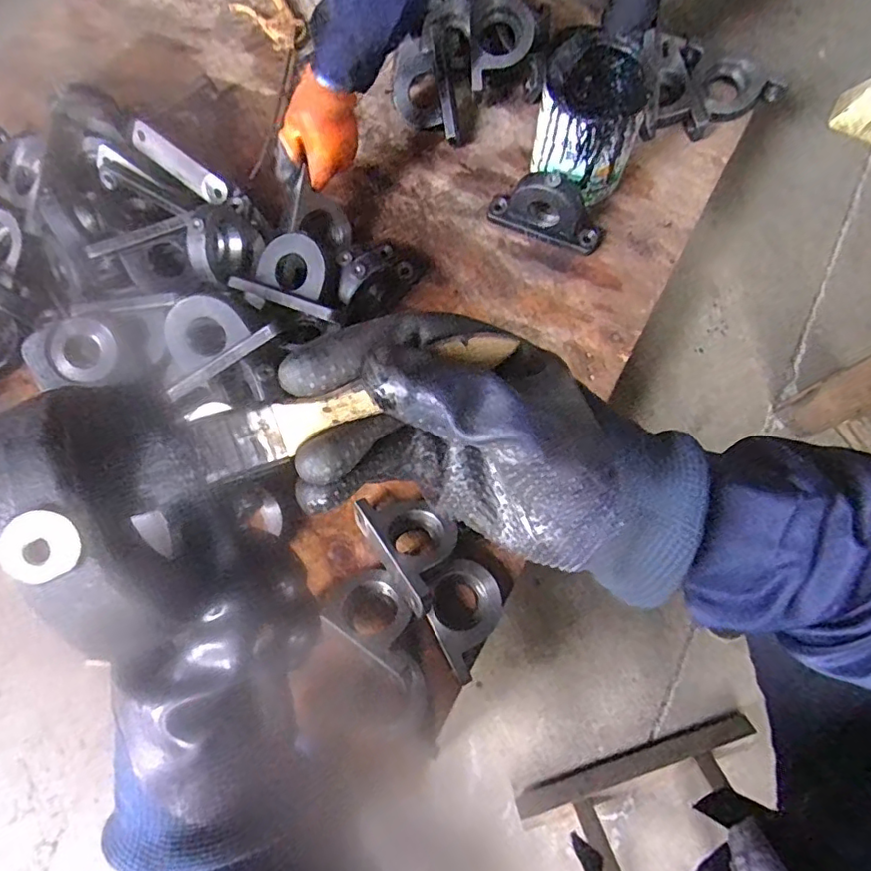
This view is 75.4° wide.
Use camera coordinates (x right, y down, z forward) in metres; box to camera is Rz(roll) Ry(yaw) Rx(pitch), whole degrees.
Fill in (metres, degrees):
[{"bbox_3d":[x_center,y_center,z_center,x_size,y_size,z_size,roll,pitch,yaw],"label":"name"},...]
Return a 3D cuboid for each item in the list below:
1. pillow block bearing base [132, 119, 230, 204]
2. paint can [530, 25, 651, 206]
[{"bbox_3d":[-0.339,-0.360,0.748,0.150,0.012,0.039,36,117,1],"label":"pillow block bearing base"},{"bbox_3d":[0.190,-0.395,0.715,0.115,0.147,0.122,-1,75,2],"label":"paint can"}]

